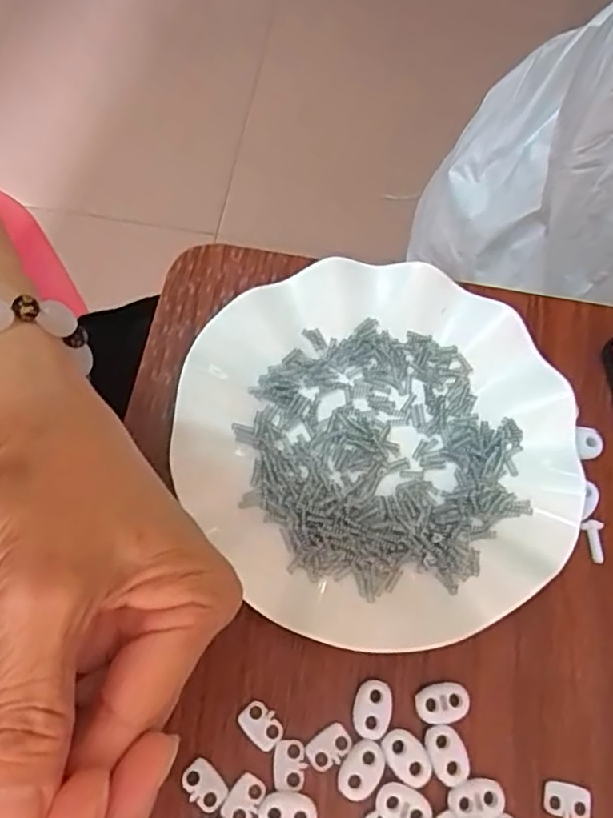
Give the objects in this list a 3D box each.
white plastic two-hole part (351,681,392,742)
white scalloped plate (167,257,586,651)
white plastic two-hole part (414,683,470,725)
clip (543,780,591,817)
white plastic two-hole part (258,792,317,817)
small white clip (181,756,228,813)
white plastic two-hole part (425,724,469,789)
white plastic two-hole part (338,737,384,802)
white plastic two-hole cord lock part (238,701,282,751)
[{"bbox_3d":[0.028,0.127,0.264,0.016,0.004,0.022,15,67,4],"label":"white plastic two-hole part"},{"bbox_3d":[0.034,0.015,0.301,0.178,0.023,0.181,1,67,-2],"label":"white scalloped plate"},{"bbox_3d":[0.058,0.125,0.266,0.023,0.004,0.015,-4,67,-4],"label":"white plastic two-hole part"},{"bbox_3d":[0.107,0.160,0.256,0.019,0.004,0.013,12,67,3],"label":"clip"},{"bbox_3d":[-0.008,0.161,0.249,0.022,0.004,0.015,12,67,3],"label":"white plastic two-hole part"},{"bbox_3d":[-0.041,0.151,0.251,0.014,0.004,0.019,-40,74,-17],"label":"small white clip"},{"bbox_3d":[0.059,0.142,0.258,0.015,0.004,0.023,-15,69,-8],"label":"white plastic two-hole part"},{"bbox_3d":[0.023,0.147,0.255,0.015,0.004,0.023,32,70,10],"label":"white plastic two-hole part"},{"bbox_3d":[-0.019,0.132,0.261,0.019,0.004,0.013,40,71,13],"label":"white plastic two-hole cord lock part"}]

